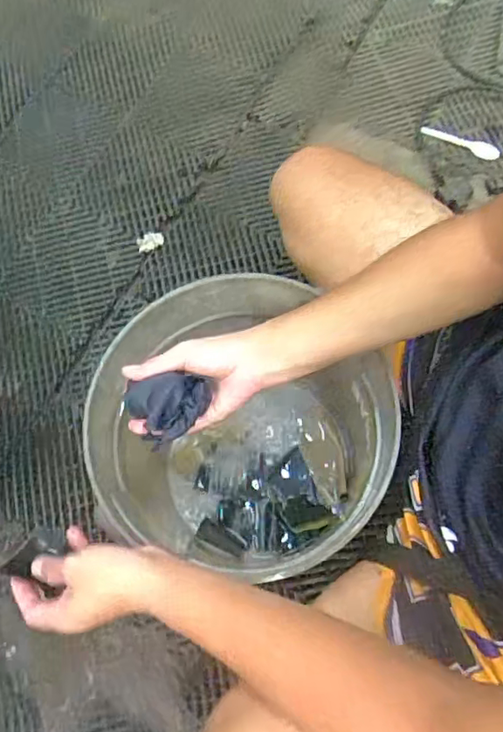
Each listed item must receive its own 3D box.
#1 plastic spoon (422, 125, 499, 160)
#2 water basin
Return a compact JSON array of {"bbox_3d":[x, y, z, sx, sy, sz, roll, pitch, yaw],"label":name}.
[{"bbox_3d":[0.372,-0.401,1.020,0.141,0.011,0.028,31,73,13],"label":"plastic spoon"},{"bbox_3d":[-0.014,0.089,0.716,0.302,0.306,0.277,-8,69,1],"label":"water basin"}]

